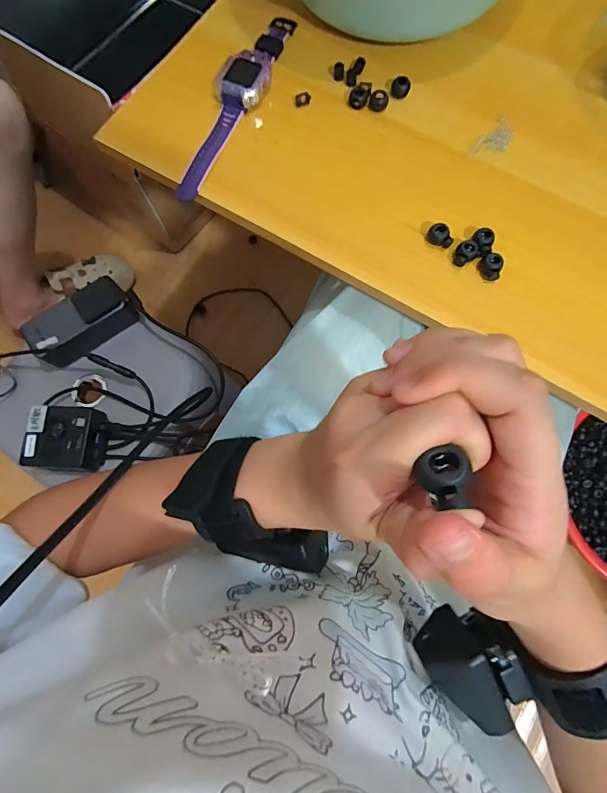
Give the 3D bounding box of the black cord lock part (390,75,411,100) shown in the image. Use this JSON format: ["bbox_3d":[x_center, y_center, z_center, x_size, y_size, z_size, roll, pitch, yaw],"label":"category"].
[{"bbox_3d":[0.093,-0.296,0.386,0.017,0.014,0.013,14,77,5],"label":"black cord lock part"}]

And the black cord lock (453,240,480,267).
[{"bbox_3d":[0.137,-0.121,0.340,0.017,0.011,0.024,34,79,9],"label":"black cord lock"}]

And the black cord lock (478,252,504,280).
[{"bbox_3d":[0.156,-0.108,0.335,0.019,0.013,0.017,27,78,8],"label":"black cord lock"}]

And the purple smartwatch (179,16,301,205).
[{"bbox_3d":[-0.064,-0.290,0.386,0.040,0.021,0.225,23,78,7],"label":"purple smartwatch"}]

